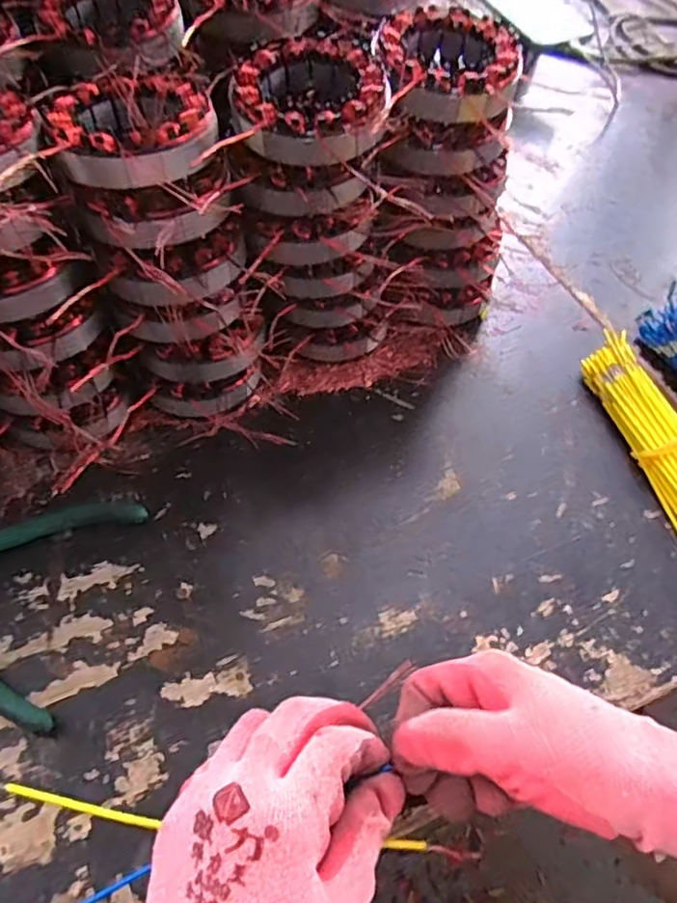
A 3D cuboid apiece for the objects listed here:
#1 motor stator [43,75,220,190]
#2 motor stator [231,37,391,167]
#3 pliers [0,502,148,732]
[{"bbox_3d":[-0.108,-0.171,0.336,0.084,0.029,0.084,0,55,-5],"label":"motor stator"},{"bbox_3d":[-0.016,-0.193,0.354,0.084,0.031,0.095,0,55,-5],"label":"motor stator"},{"bbox_3d":[-0.196,0.072,0.358,0.131,0.016,0.134,13,55,4],"label":"pliers"}]

